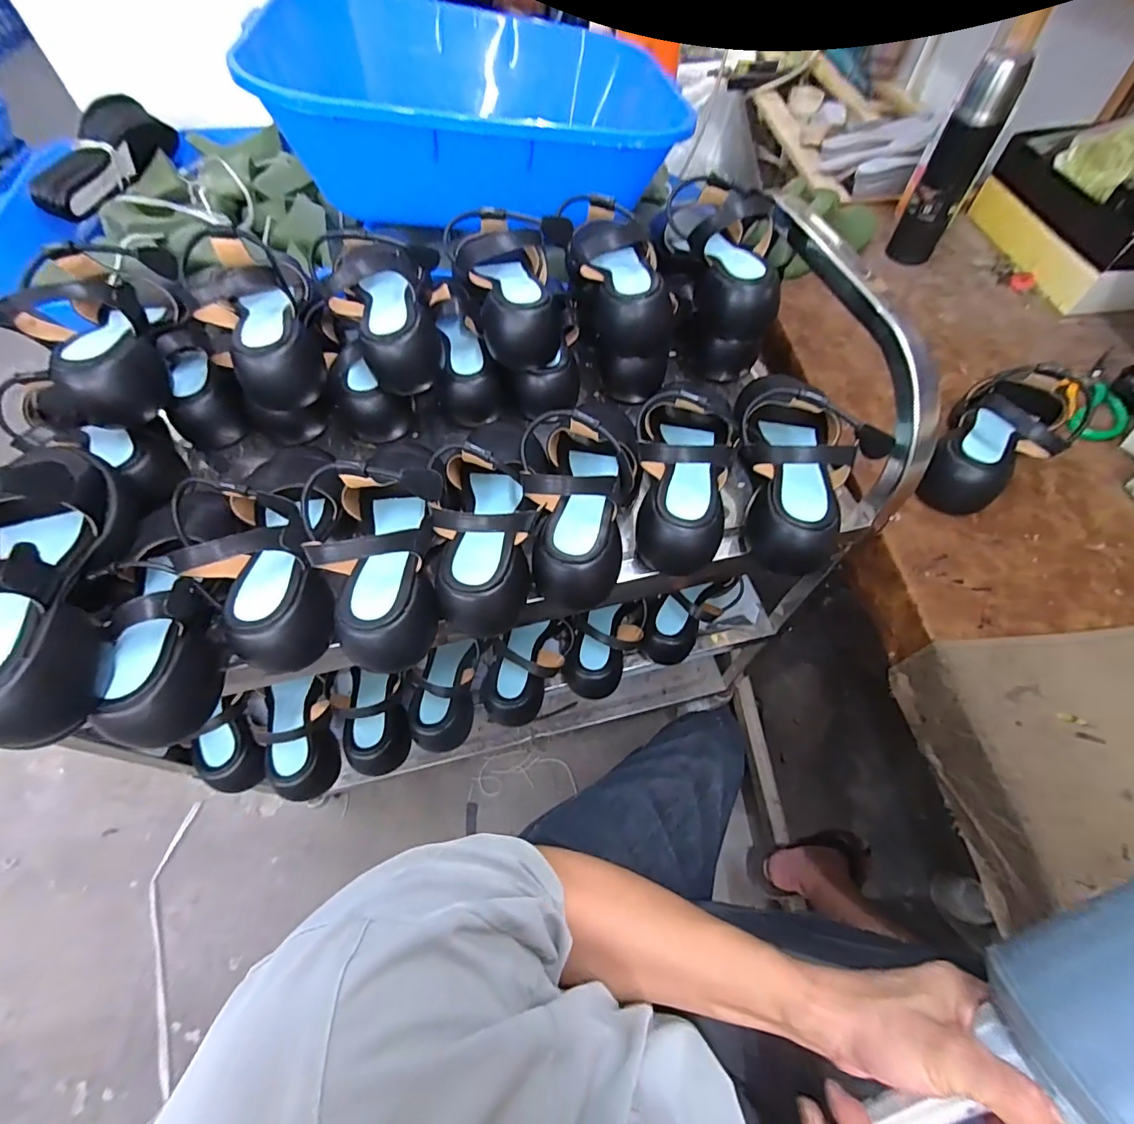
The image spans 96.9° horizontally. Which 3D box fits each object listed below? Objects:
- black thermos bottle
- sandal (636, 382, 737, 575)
[{"bbox_3d":[0.561,-0.571,0.730,0.071,0.230,0.059,30,64,17],"label":"black thermos bottle"},{"bbox_3d":[0.115,-0.106,0.483,0.084,0.101,0.207,8,60,6],"label":"sandal"}]

